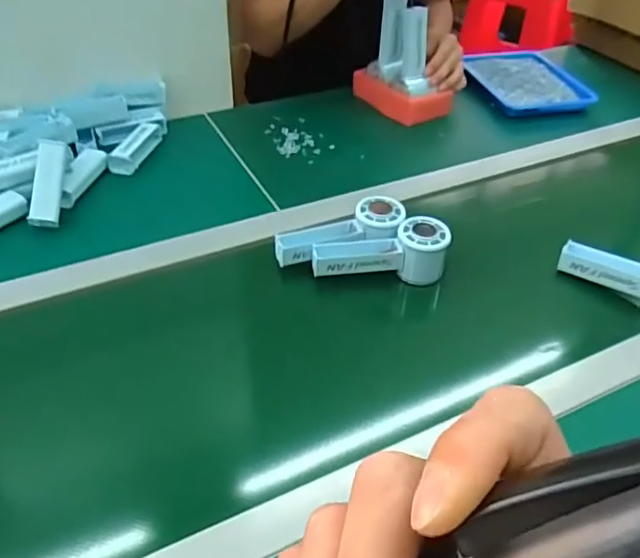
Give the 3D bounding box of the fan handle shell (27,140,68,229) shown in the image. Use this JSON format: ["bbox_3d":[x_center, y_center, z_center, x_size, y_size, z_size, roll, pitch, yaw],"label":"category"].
[{"bbox_3d":[-0.318,-0.111,0.687,0.027,0.031,0.104,4,81,1],"label":"fan handle shell"}]

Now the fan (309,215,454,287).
[{"bbox_3d":[0.066,-0.031,0.657,0.149,0.060,0.046,-2,43,-5],"label":"fan"}]

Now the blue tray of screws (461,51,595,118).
[{"bbox_3d":[0.355,-0.354,1.043,0.178,0.023,0.222,-9,44,-12],"label":"blue tray of screws"}]

